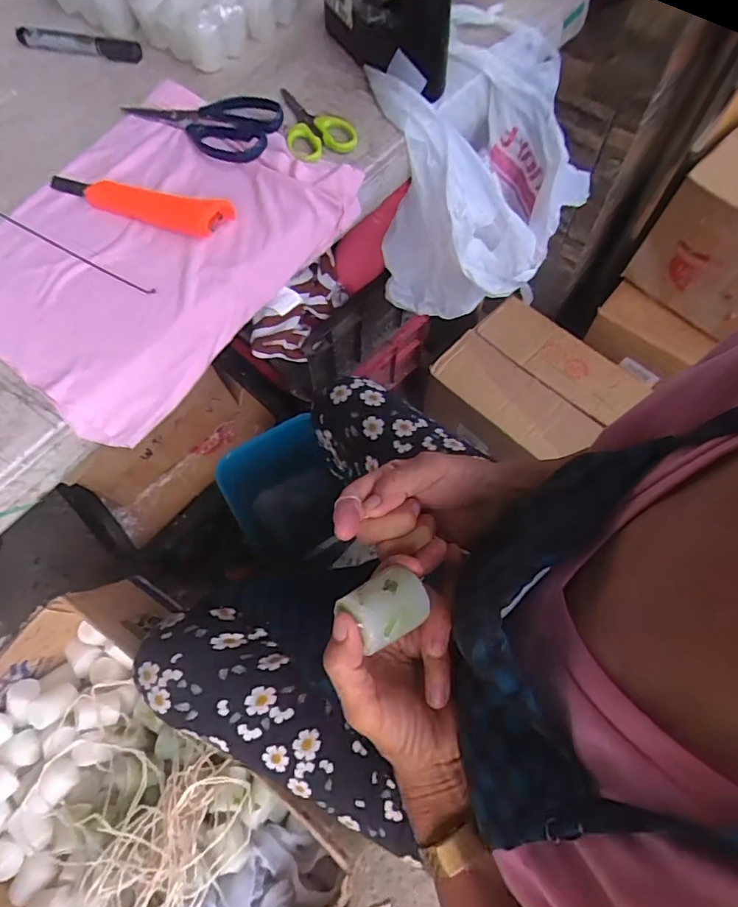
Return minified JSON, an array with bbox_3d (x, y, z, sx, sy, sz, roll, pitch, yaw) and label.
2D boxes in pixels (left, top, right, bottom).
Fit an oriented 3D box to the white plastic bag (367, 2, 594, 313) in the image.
[{"bbox_3d":[0.131,-0.305,0.575,0.183,0.245,0.223,38,72,16],"label":"white plastic bag"}]

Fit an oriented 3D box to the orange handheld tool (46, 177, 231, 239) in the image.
[{"bbox_3d":[-0.210,-0.224,0.440,0.184,0.020,0.032,18,69,10],"label":"orange handheld tool"}]

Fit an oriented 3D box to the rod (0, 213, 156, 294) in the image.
[{"bbox_3d":[-0.294,-0.195,0.444,0.269,0.006,0.010,28,71,14],"label":"rod"}]

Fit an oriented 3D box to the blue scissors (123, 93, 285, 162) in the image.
[{"bbox_3d":[-0.169,-0.321,0.481,0.162,0.016,0.078,13,68,9],"label":"blue scissors"}]

